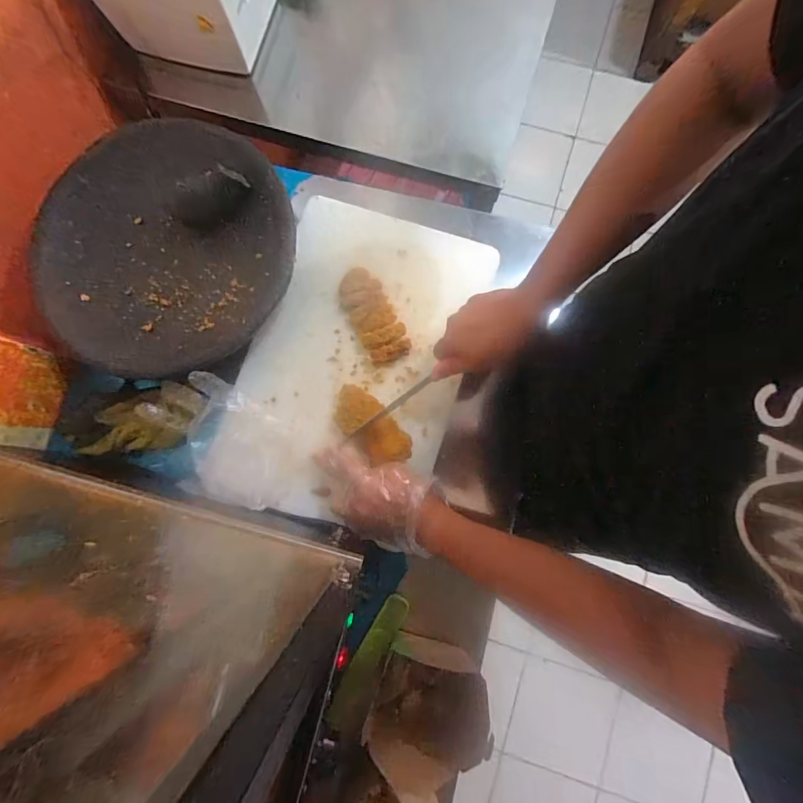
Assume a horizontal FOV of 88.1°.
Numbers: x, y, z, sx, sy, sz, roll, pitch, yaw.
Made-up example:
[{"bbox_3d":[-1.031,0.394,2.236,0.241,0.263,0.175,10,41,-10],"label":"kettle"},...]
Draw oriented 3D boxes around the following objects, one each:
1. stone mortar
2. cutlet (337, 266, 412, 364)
[{"bbox_3d":[-0.317,-0.197,0.550,0.332,0.067,0.319,-1,80,1],"label":"stone mortar"},{"bbox_3d":[-0.041,-0.120,0.576,0.061,0.019,0.140,-28,80,-4],"label":"cutlet"}]

